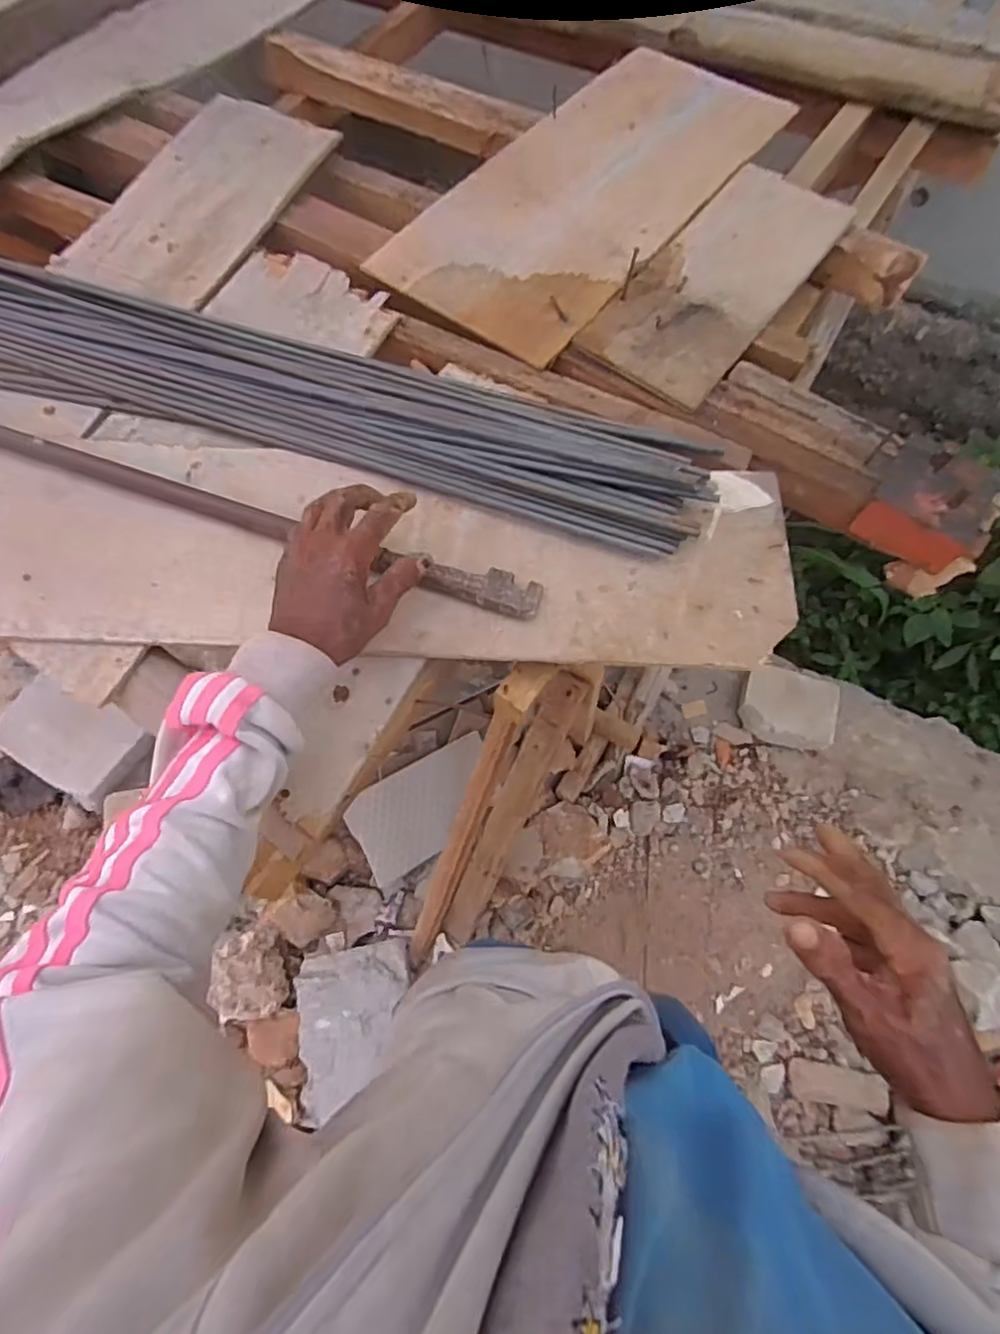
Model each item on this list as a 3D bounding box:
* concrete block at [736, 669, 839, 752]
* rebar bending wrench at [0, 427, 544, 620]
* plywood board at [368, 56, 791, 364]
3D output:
[{"bbox_3d":[0.675,0.095,1.473,0.205,0.054,0.175,15,70,7],"label":"concrete block"},{"bbox_3d":[-0.300,-0.167,0.589,0.707,0.025,0.037,18,69,11],"label":"rebar bending wrench"},{"bbox_3d":[0.122,-0.597,0.757,0.256,0.008,0.588,34,73,14],"label":"plywood board"}]

